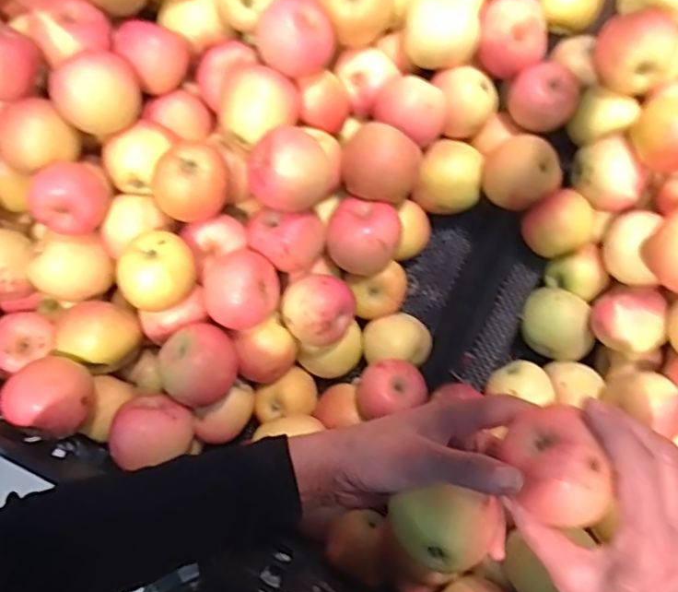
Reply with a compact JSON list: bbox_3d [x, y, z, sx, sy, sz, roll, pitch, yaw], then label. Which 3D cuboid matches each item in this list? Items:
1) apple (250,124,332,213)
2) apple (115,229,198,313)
[{"bbox_3d":[-0.038,-0.098,0.473,0.060,0.055,0.054,-3,77,-1],"label":"apple"},{"bbox_3d":[-0.147,-0.018,0.485,0.049,0.060,0.063,41,80,8],"label":"apple"}]

